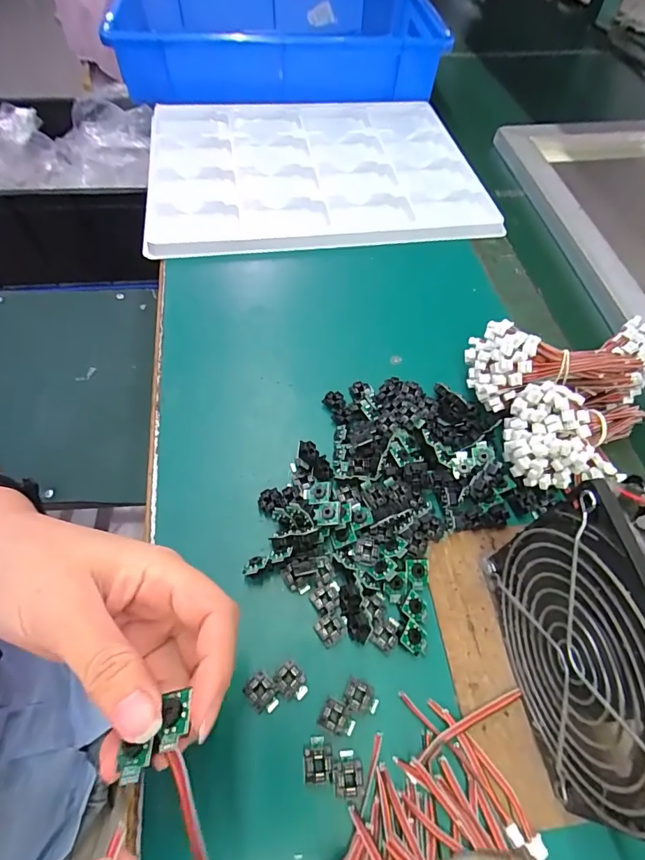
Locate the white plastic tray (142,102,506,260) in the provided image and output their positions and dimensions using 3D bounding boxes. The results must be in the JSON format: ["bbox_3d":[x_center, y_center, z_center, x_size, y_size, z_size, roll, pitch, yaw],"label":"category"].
[{"bbox_3d":[-0.011,-0.308,0.513,0.368,0.023,0.287,-9,58,-7],"label":"white plastic tray"}]

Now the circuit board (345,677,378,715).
[{"bbox_3d":[0.021,0.141,0.231,0.018,0.007,0.014,21,59,9],"label":"circuit board"}]

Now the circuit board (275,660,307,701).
[{"bbox_3d":[-0.016,0.134,0.234,0.015,0.007,0.018,-36,67,-24],"label":"circuit board"}]

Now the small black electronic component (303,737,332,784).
[{"bbox_3d":[-0.002,0.162,0.216,0.013,0.005,0.018,1,58,-4],"label":"small black electronic component"}]

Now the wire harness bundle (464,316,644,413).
[{"bbox_3d":[0.175,-0.047,0.327,0.127,0.056,0.057,0,58,-4],"label":"wire harness bundle"}]

